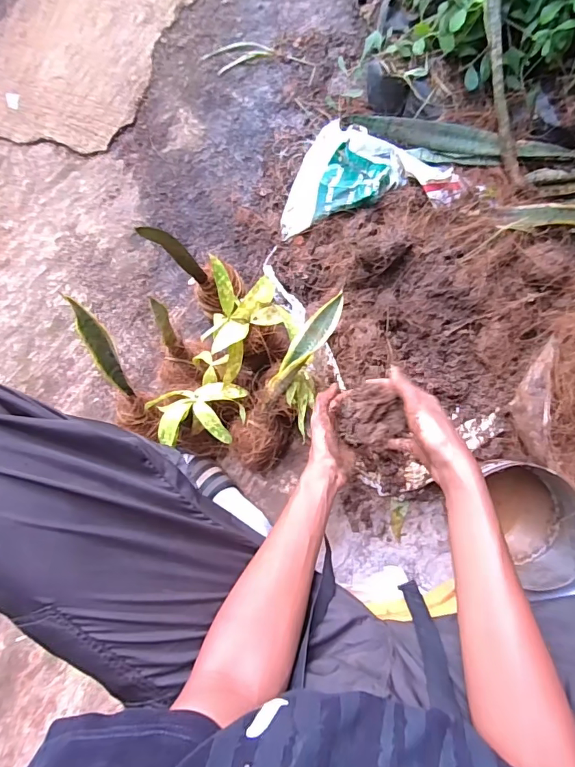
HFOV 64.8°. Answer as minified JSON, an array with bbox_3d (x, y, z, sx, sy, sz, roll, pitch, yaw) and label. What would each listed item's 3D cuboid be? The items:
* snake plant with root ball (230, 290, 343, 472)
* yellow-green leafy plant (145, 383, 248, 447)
[{"bbox_3d":[0.000,0.001,0.631,0.089,0.092,0.306,31,128,6],"label":"snake plant with root ball"},{"bbox_3d":[-0.136,0.044,0.656,0.143,0.059,0.087,-3,85,7],"label":"yellow-green leafy plant"}]

